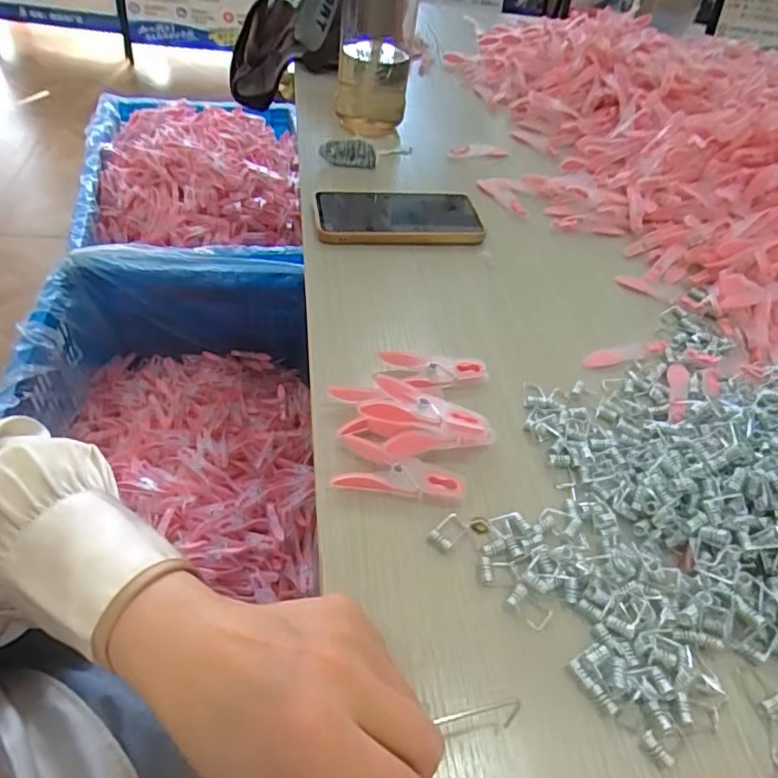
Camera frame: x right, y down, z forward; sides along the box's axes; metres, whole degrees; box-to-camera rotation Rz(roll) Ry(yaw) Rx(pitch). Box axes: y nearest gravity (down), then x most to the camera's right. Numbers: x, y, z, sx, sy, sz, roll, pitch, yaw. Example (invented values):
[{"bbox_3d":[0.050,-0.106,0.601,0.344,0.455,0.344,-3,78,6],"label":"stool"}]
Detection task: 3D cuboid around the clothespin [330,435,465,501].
[{"bbox_3d":[0.006,0.052,0.343,0.077,0.017,0.032,15,47,5],"label":"clothespin"}]

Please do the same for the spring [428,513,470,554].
[{"bbox_3d":[0.034,0.081,0.328,0.016,0.006,0.025,33,51,20],"label":"spring"}]

